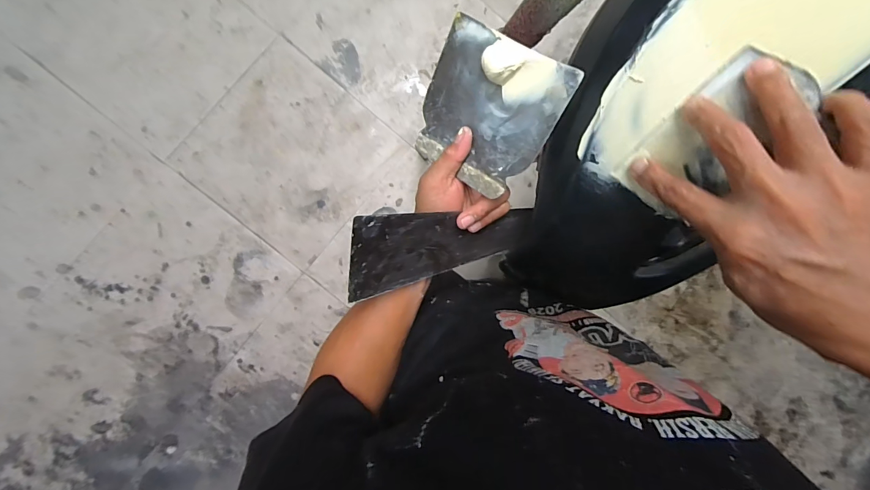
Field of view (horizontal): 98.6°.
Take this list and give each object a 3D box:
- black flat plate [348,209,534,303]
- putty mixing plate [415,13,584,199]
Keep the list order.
[{"bbox_3d":[0.012,0.004,0.362,0.205,0.008,0.079,-7,127,-38],"label":"black flat plate"},{"bbox_3d":[0.038,-0.108,0.309,0.114,0.013,0.114,37,121,19],"label":"putty mixing plate"}]

